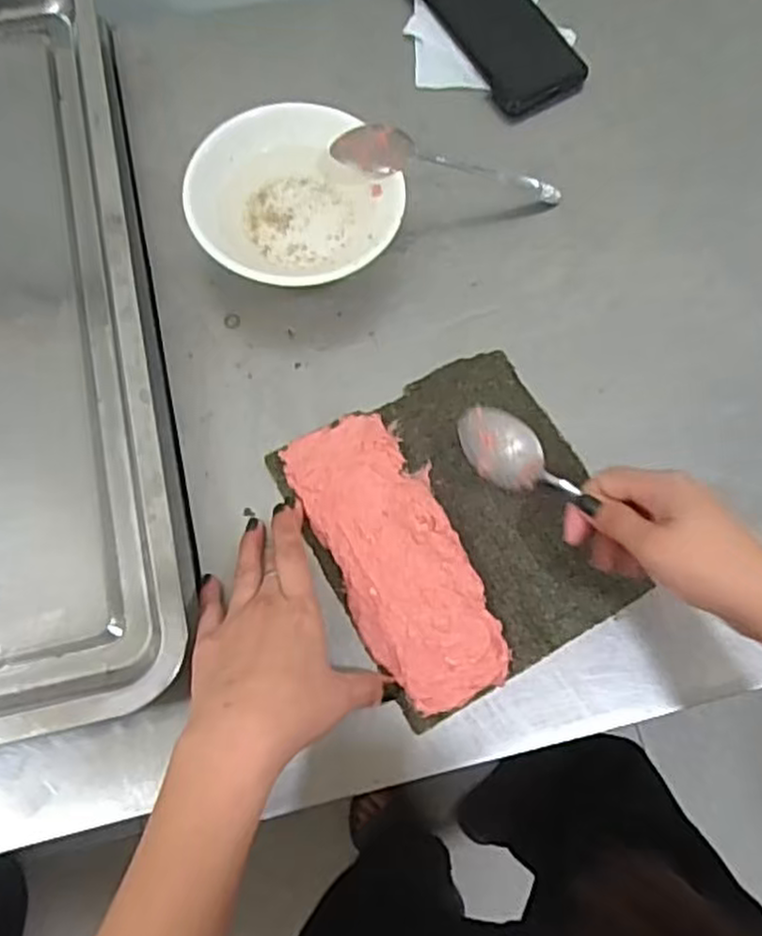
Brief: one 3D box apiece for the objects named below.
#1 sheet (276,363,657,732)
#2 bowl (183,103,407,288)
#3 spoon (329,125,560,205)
[{"bbox_3d":[0.051,0.032,0.468,0.175,0.021,0.190,-28,75,-10],"label":"sheet"},{"bbox_3d":[-0.060,-0.186,0.523,0.140,0.047,0.130,0,72,-1],"label":"bowl"},{"bbox_3d":[0.051,-0.214,0.532,0.173,0.019,0.037,6,71,-19],"label":"spoon"}]

